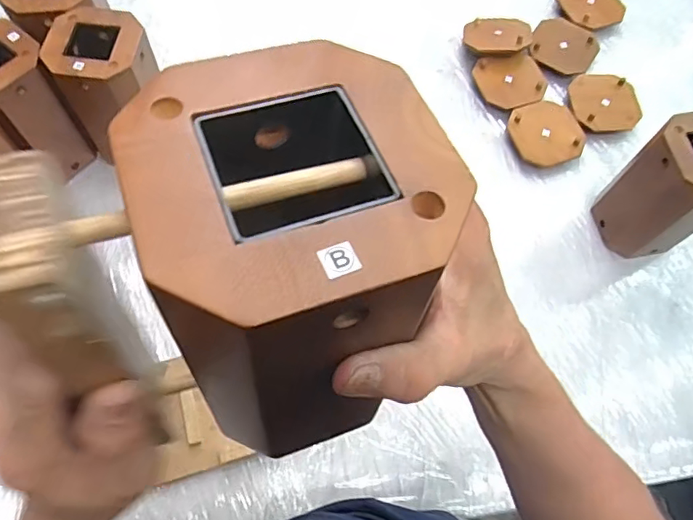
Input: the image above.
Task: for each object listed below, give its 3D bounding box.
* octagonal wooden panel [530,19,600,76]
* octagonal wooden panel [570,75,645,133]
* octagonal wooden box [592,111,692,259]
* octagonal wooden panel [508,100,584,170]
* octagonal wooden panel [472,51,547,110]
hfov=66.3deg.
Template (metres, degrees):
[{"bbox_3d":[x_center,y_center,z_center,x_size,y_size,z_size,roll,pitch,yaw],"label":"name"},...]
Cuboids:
[{"bbox_3d":[0.322,-0.316,0.783,0.094,0.010,0.081,24,68,8],"label":"octagonal wooden panel"},{"bbox_3d":[0.368,-0.225,0.753,0.099,0.009,0.097,-4,67,-4],"label":"octagonal wooden panel"},{"bbox_3d":[0.374,-0.077,0.624,0.114,0.178,0.099,-11,68,-7],"label":"octagonal wooden box"},{"bbox_3d":[0.275,-0.175,0.728,0.095,0.009,0.098,-17,69,-9],"label":"octagonal wooden panel"},{"bbox_3d":[0.236,-0.259,0.762,0.096,0.005,0.089,-11,68,-7],"label":"octagonal wooden panel"}]

